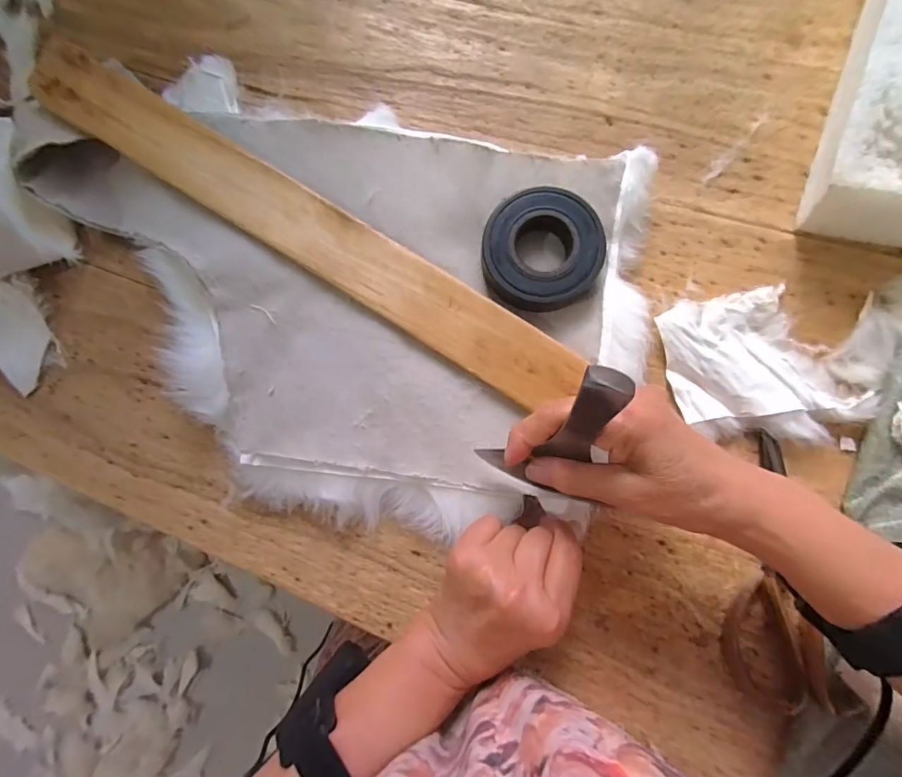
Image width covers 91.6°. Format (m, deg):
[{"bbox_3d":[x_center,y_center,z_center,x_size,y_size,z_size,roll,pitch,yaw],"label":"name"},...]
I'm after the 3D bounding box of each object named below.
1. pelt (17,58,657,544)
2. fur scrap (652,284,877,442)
[{"bbox_3d":[-0.098,-0.070,0.331,0.465,0.027,0.310,15,85,3],"label":"pelt"},{"bbox_3d":[0.229,-0.017,0.328,0.126,0.018,0.112,-13,84,0],"label":"fur scrap"}]

